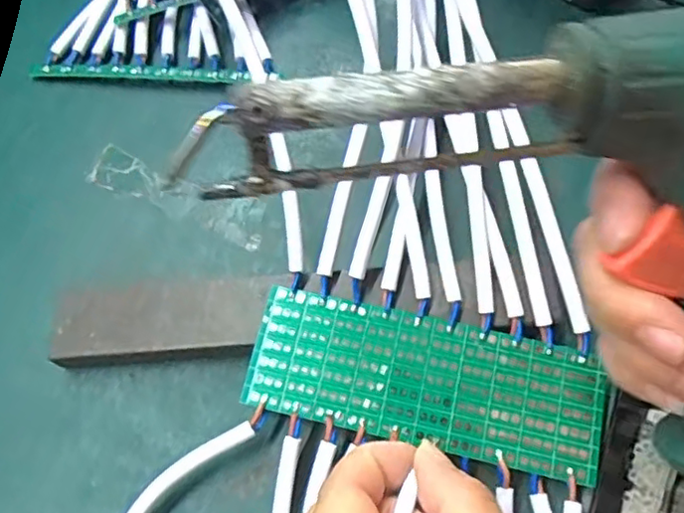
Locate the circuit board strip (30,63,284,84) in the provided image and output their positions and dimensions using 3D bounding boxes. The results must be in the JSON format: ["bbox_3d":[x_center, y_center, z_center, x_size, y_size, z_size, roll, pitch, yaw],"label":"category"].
[{"bbox_3d":[-0.096,-0.093,0.312,0.128,0.009,0.010,5,67,2],"label":"circuit board strip"}]

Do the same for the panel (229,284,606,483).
[{"bbox_3d":[0.031,0.047,0.234,0.131,0.005,0.046,12,68,6],"label":"panel"}]

